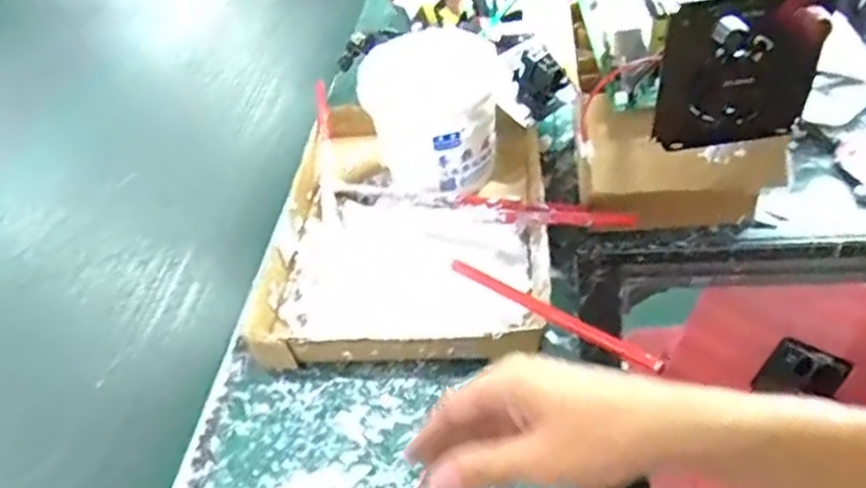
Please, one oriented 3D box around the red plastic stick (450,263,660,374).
[{"bbox_3d":[0.078,0.046,0.499,0.010,0.012,0.198,-34,37,-25],"label":"red plastic stick"}]

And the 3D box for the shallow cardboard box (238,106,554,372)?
[{"bbox_3d":[-0.022,-0.025,0.627,0.242,0.041,0.318,-4,45,11],"label":"shallow cardboard box"}]

